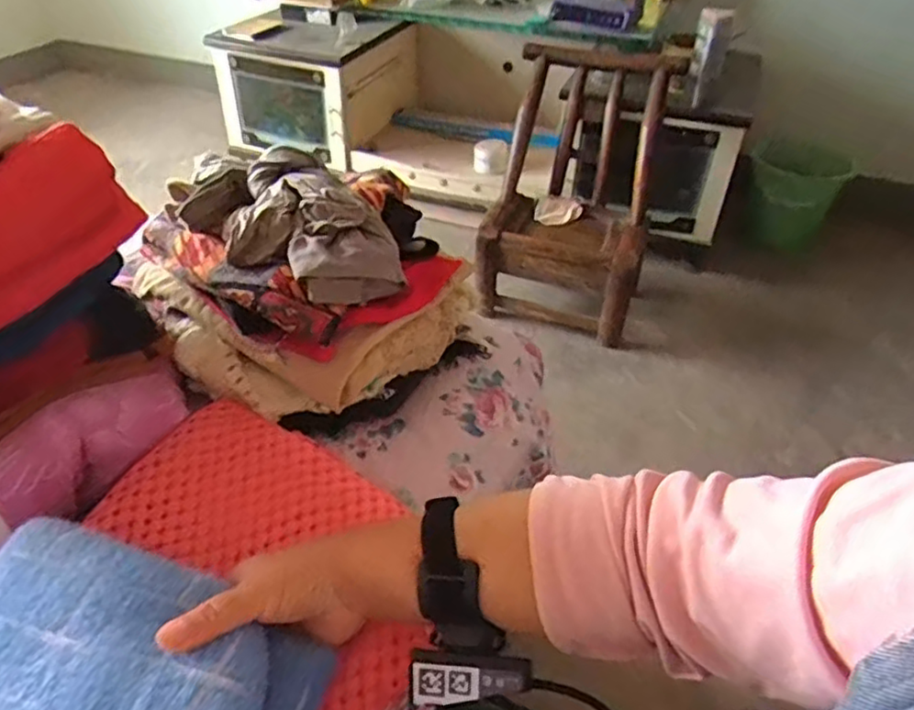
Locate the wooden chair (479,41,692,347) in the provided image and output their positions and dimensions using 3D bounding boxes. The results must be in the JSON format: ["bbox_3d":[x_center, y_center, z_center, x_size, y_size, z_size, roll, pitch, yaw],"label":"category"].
[{"bbox_3d":[0.271,-0.369,1.495,0.357,0.497,0.431,12,42,12],"label":"wooden chair"}]

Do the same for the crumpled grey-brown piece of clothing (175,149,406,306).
[{"bbox_3d":[-0.159,-0.125,0.579,0.110,0.058,0.251,-32,51,-33],"label":"crumpled grey-brown piece of clothing"}]

